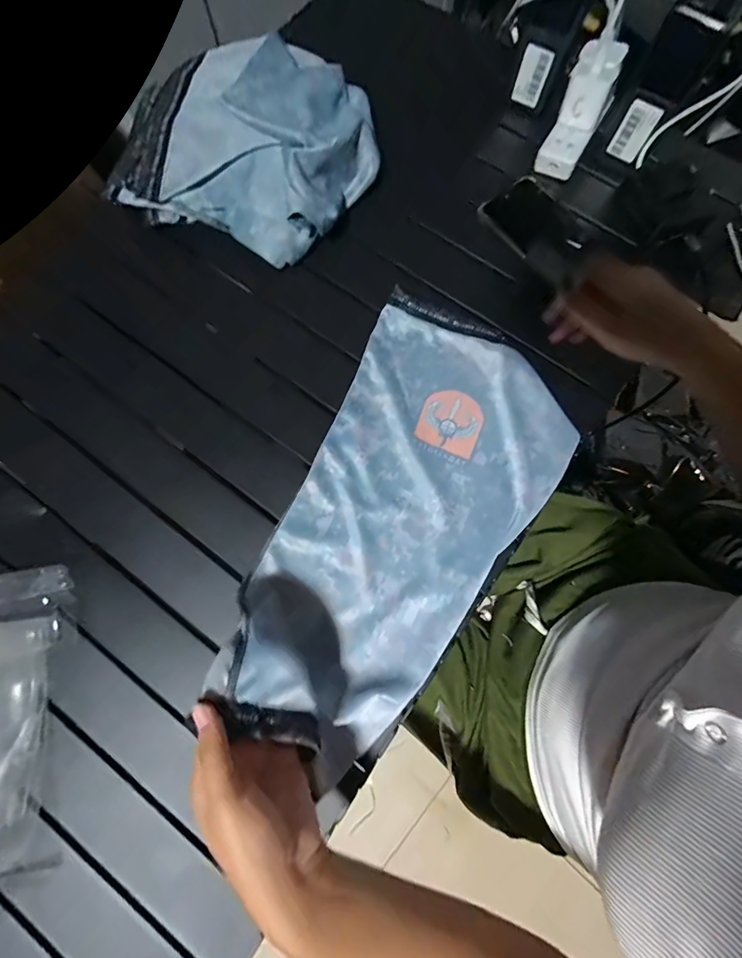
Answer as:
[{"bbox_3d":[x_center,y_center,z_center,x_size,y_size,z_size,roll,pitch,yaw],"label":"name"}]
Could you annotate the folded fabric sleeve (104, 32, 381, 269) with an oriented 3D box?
[{"bbox_3d":[-0.118,-0.359,0.422,0.240,0.071,0.231,0,77,-1],"label":"folded fabric sleeve"}]

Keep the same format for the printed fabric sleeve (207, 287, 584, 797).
[{"bbox_3d":[0.035,0.025,0.333,0.206,0.077,0.394,25,78,5],"label":"printed fabric sleeve"}]

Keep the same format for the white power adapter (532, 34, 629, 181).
[{"bbox_3d":[0.221,-0.388,0.419,0.047,0.026,0.117,24,117,5],"label":"white power adapter"}]

